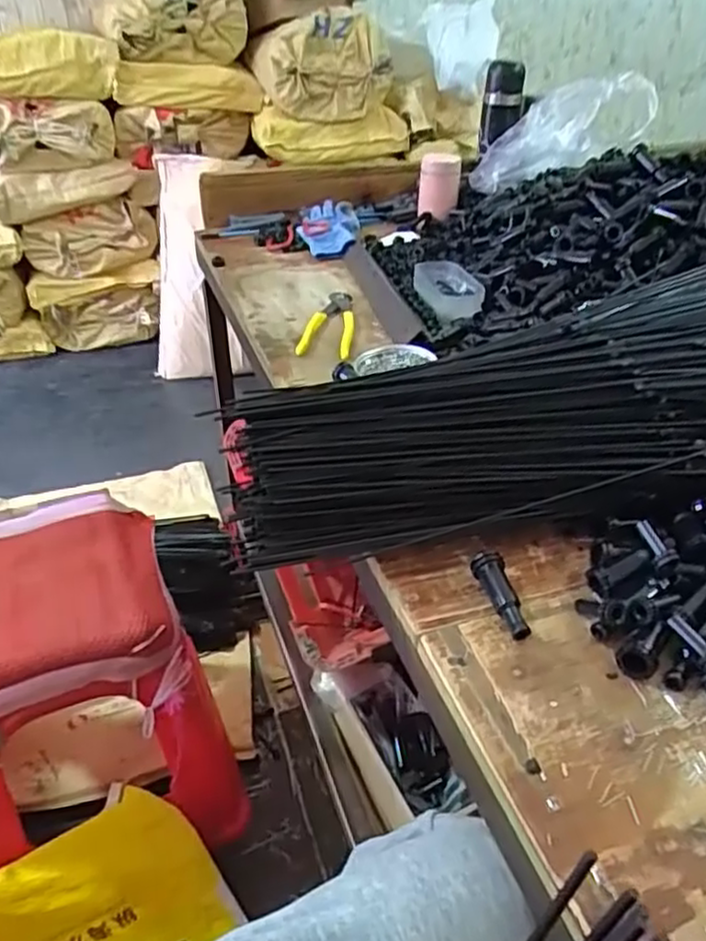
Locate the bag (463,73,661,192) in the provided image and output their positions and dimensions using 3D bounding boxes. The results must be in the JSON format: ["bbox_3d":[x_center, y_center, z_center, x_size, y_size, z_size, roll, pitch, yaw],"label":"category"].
[{"bbox_3d":[0.316,-0.515,1.057,0.271,0.108,0.092,-15,24,35],"label":"bag"}]

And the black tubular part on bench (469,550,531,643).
[{"bbox_3d":[0.105,0.089,0.488,0.021,0.015,0.067,-9,51,-15],"label":"black tubular part on bench"}]

